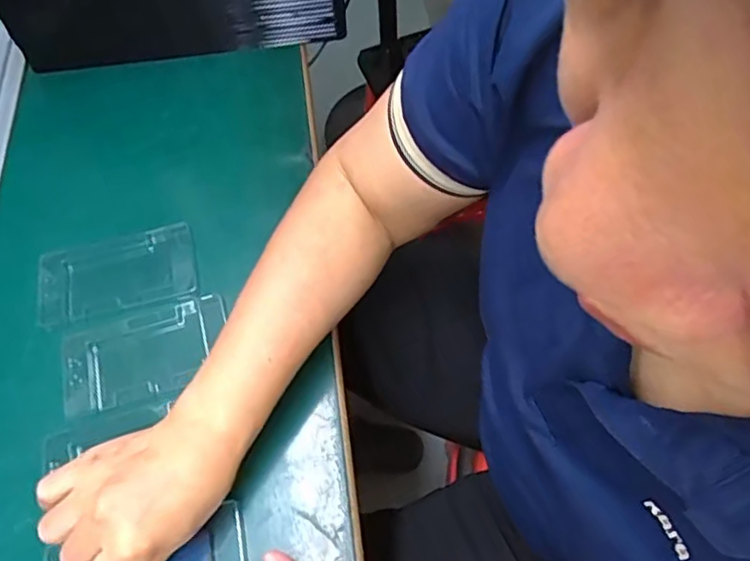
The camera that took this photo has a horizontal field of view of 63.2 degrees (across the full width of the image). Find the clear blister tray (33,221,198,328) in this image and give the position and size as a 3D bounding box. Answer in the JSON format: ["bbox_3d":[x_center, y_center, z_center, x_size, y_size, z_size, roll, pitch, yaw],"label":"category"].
[{"bbox_3d":[-0.218,-0.007,0.514,0.129,0.005,0.076,-15,60,-7],"label":"clear blister tray"}]

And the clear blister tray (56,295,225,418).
[{"bbox_3d":[-0.179,0.057,0.479,0.125,0.012,0.073,-19,60,-9],"label":"clear blister tray"}]

